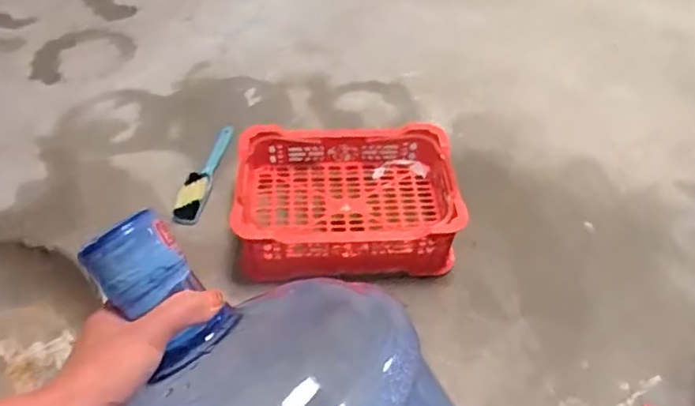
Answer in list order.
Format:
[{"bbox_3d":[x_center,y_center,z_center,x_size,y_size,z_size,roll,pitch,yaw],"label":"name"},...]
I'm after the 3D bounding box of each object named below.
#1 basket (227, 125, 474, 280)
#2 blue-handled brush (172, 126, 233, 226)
[{"bbox_3d":[0.000,-0.008,0.887,0.317,0.124,0.221,-1,47,-3],"label":"basket"},{"bbox_3d":[-0.236,-0.054,0.987,0.041,0.047,0.227,11,48,8],"label":"blue-handled brush"}]

